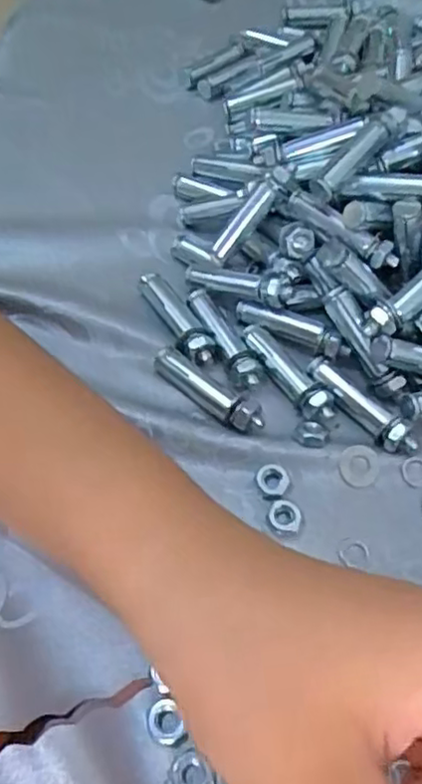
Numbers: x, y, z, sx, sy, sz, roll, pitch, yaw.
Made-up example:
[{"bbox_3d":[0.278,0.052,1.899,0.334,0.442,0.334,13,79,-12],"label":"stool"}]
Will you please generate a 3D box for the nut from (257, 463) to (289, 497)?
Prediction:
[{"bbox_3d":[0.025,0.034,0.264,0.013,0.004,0.012,1,59,-1],"label":"nut"}]

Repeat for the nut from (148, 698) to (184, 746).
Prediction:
[{"bbox_3d":[-0.015,0.108,0.218,0.011,0.004,0.012,10,59,4],"label":"nut"}]

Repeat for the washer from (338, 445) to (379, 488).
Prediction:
[{"bbox_3d":[0.060,0.030,0.271,0.016,0.006,0.016,1,59,-1],"label":"washer"}]

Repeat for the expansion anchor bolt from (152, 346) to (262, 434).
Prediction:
[{"bbox_3d":[-0.002,-0.001,0.283,0.056,0.008,0.013,35,64,18],"label":"expansion anchor bolt"}]

